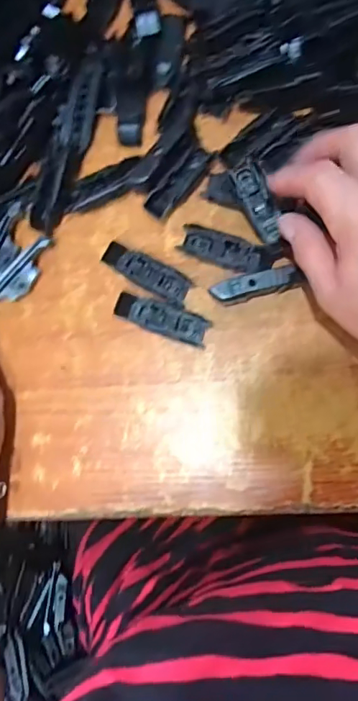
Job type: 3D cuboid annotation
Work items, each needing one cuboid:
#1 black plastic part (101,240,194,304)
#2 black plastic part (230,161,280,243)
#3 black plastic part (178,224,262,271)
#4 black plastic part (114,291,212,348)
[{"bbox_3d":[-0.024,-0.054,0.368,0.065,0.010,0.022,27,87,8],"label":"black plastic part"},{"bbox_3d":[0.055,-0.102,0.353,0.021,0.006,0.058,-22,85,3],"label":"black plastic part"},{"bbox_3d":[0.030,-0.071,0.366,0.058,0.007,0.022,19,85,8],"label":"black plastic part"},{"bbox_3d":[-0.012,-0.023,0.364,0.066,0.011,0.021,18,85,8],"label":"black plastic part"}]

